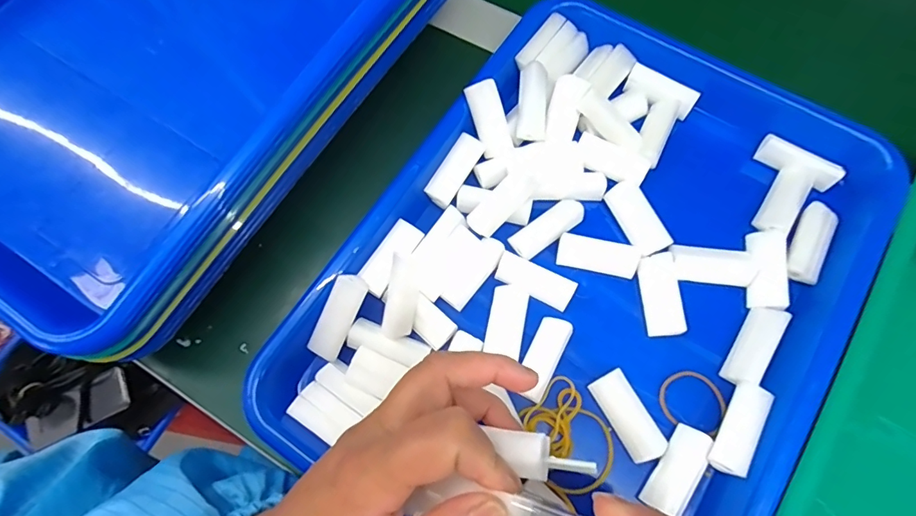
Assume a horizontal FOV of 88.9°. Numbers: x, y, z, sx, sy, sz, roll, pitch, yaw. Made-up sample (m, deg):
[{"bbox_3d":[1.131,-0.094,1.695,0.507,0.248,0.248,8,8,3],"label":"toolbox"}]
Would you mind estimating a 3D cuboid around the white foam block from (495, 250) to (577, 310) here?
[{"bbox_3d":[0.045,0.013,0.270,0.045,0.011,0.017,23,73,9],"label":"white foam block"}]

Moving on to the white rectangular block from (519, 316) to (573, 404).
[{"bbox_3d":[0.047,0.055,0.256,0.018,0.013,0.045,27,73,10],"label":"white rectangular block"}]

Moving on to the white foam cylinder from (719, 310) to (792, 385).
[{"bbox_3d":[0.162,0.048,0.254,0.014,0.015,0.047,32,74,12],"label":"white foam cylinder"}]

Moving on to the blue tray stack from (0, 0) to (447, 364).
[{"bbox_3d":[-0.191,-0.132,0.294,0.257,0.058,0.332,31,74,12],"label":"blue tray stack"}]

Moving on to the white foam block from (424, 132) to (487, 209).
[{"bbox_3d":[-0.002,-0.055,0.291,0.015,0.015,0.047,31,74,12],"label":"white foam block"}]

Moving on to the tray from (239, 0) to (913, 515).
[{"bbox_3d":[0.075,0.009,0.265,0.242,0.033,0.334,32,74,12],"label":"tray"}]

